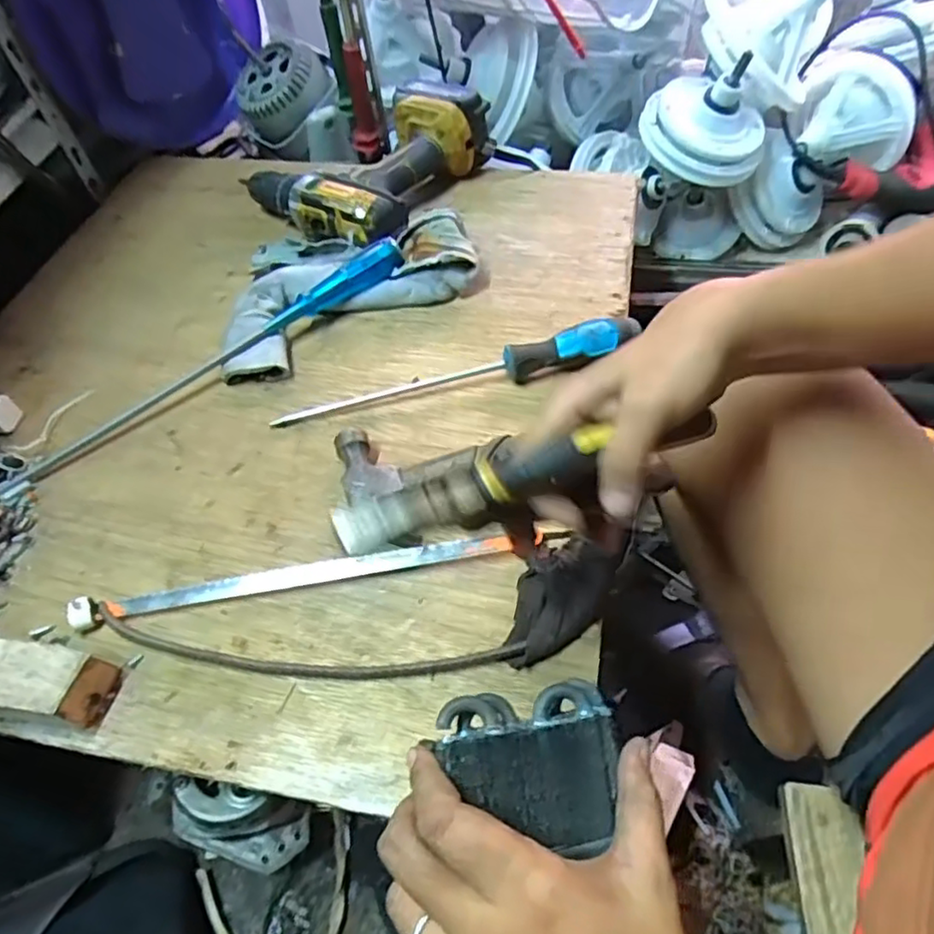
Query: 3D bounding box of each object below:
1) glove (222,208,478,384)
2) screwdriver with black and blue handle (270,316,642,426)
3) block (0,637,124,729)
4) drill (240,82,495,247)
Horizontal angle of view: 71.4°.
[{"bbox_3d":[-0.103,-0.152,0.580,0.218,0.047,0.171,1,55,5],"label":"glove"},{"bbox_3d":[-0.007,-0.076,0.522,0.294,0.037,0.033,-12,55,-4],"label":"screwdriver with black and blue handle"},{"bbox_3d":[-0.285,0.130,0.400,0.127,0.037,0.038,5,56,7],"label":"block"},{"bbox_3d":[-0.109,-0.324,0.691,0.204,0.078,0.215,25,60,20],"label":"drill"}]

